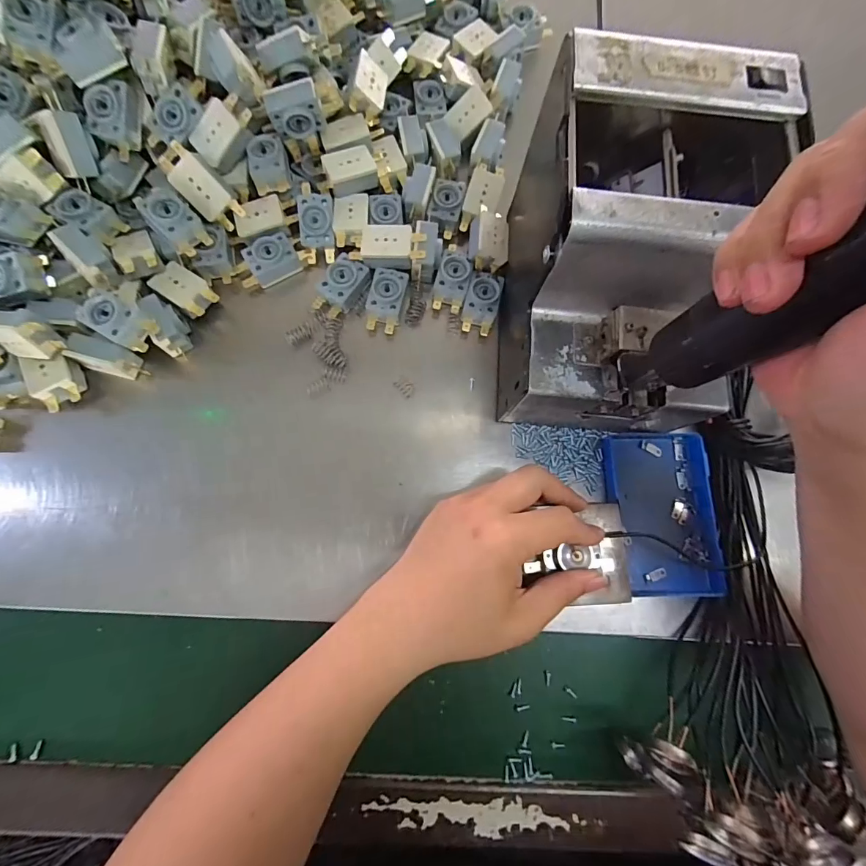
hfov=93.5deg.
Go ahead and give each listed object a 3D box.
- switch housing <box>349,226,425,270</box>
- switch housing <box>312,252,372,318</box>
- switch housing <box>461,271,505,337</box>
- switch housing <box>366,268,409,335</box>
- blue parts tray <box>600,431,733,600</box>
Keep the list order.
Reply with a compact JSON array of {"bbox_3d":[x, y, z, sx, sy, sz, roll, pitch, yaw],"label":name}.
[{"bbox_3d":[-0.034,-0.144,0.314,0.055,0.015,0.028,2,79,-2],"label":"switch housing"},{"bbox_3d":[-0.071,-0.114,0.315,0.027,0.012,0.046,33,80,4],"label":"switch housing"},{"bbox_3d":[0.038,-0.102,0.324,0.026,0.020,0.046,16,79,0],"label":"switch housing"},{"bbox_3d":[-0.036,-0.103,0.317,0.028,0.015,0.048,10,79,0],"label":"switch housing"},{"bbox_3d":[0.167,0.058,0.293,0.068,0.016,0.115,-2,80,-3],"label":"blue parts tray"}]

